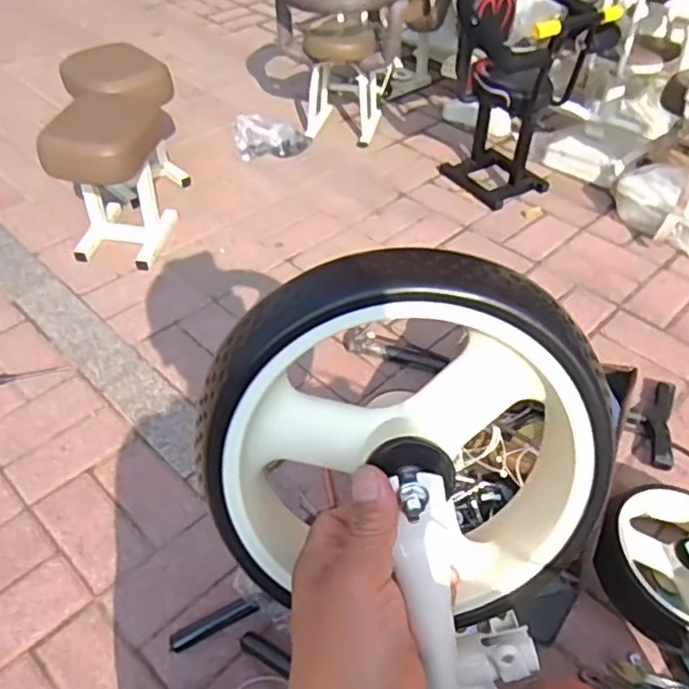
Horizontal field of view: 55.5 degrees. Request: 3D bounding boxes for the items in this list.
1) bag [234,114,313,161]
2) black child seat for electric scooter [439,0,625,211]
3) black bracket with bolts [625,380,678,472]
[{"bbox_3d":[-0.199,-0.579,1.815,0.207,0.060,0.135,-6,47,-11],"label":"bag"},{"bbox_3d":[0.418,-0.608,1.580,0.340,0.443,0.371,14,45,10],"label":"black child seat for electric scooter"},{"bbox_3d":[0.536,0.126,1.146,0.082,0.032,0.198,15,45,12],"label":"black bracket with bolts"}]

